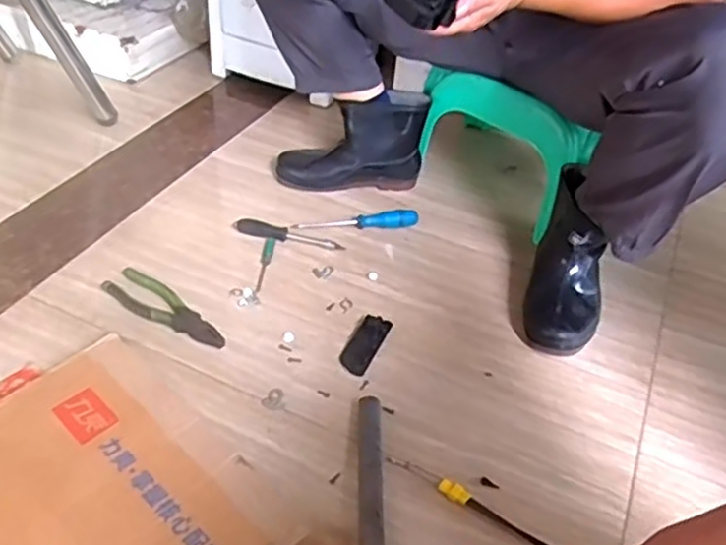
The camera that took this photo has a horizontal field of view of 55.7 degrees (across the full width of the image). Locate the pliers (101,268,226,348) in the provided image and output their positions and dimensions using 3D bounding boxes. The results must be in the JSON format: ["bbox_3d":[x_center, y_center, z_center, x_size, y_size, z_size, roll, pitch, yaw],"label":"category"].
[{"bbox_3d":[-0.271,0.050,0.929,0.204,0.016,0.061,30,46,26],"label":"pliers"}]

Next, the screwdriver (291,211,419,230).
[{"bbox_3d":[-0.009,-0.087,1.129,0.203,0.025,0.039,1,41,-5],"label":"screwdriver"}]

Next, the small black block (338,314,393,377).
[{"bbox_3d":[0.003,0.093,0.918,0.040,0.017,0.099,21,43,18],"label":"small black block"}]

